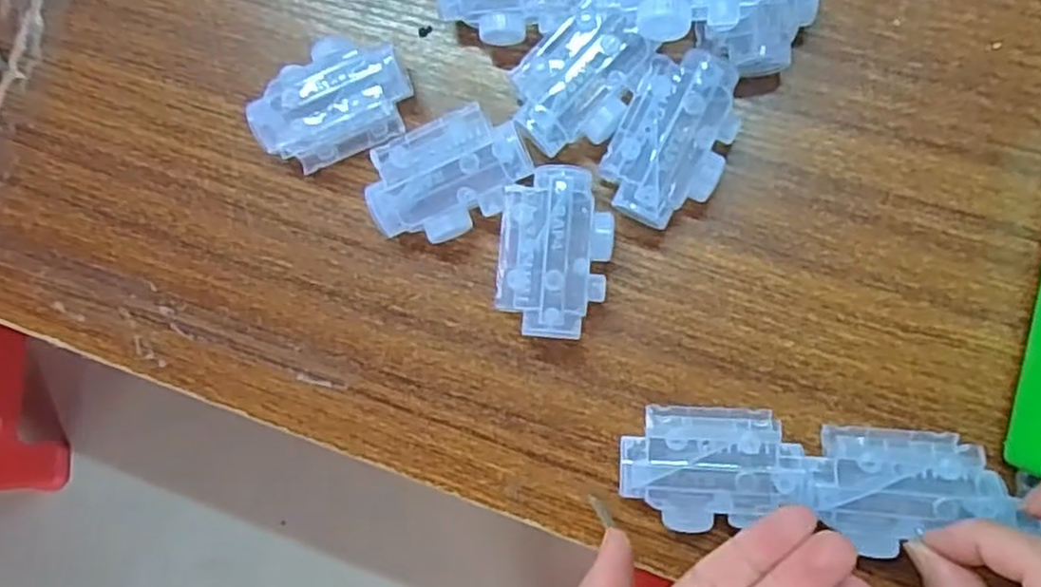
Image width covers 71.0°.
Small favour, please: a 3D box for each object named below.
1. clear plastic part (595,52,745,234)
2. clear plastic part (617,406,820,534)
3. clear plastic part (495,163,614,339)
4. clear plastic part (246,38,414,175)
[{"bbox_3d":[0.063,-0.062,0.301,0.043,0.030,0.070,24,91,9],"label":"clear plastic part"},{"bbox_3d":[0.076,0.070,0.292,0.070,0.029,0.046,-1,87,9],"label":"clear plastic part"},{"bbox_3d":[0.016,-0.017,0.305,0.044,0.030,0.070,3,87,9],"label":"clear plastic part"},{"bbox_3d":[-0.083,-0.086,0.324,0.067,0.025,0.046,-23,84,7],"label":"clear plastic part"}]

